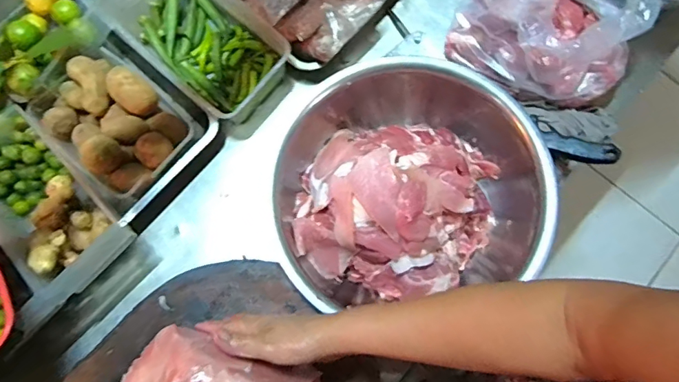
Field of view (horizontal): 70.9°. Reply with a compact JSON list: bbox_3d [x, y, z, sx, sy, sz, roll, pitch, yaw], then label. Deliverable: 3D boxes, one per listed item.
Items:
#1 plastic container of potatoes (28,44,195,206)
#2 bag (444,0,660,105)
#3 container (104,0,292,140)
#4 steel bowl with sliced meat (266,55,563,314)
[{"bbox_3d":[-0.339,-0.107,0.715,0.217,0.080,0.165,43,81,7],"label":"plastic container of potatoes"},{"bbox_3d":[0.307,-0.243,0.685,0.259,0.173,0.197,9,79,1],"label":"bag"},{"bbox_3d":[-0.217,-0.232,0.771,0.264,0.088,0.162,42,81,7],"label":"container"},{"bbox_3d":[0.091,-0.025,0.694,0.356,0.154,0.338,0,79,-1],"label":"steel bowl with sliced meat"}]

